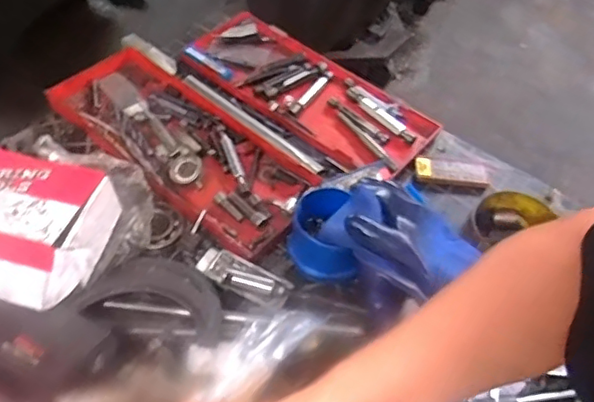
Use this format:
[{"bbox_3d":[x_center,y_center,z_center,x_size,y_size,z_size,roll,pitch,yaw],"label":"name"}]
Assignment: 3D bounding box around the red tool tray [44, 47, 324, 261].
[{"bbox_3d":[-0.162,-0.089,0.794,0.401,0.035,0.155,36,57,21],"label":"red tool tray"}]

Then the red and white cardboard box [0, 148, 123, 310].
[{"bbox_3d":[-0.283,0.026,0.610,0.163,0.082,0.161,13,43,4],"label":"red and white cardboard box"}]

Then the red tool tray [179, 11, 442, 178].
[{"bbox_3d":[0.005,-0.168,0.888,0.405,0.036,0.165,35,56,20],"label":"red tool tray"}]

